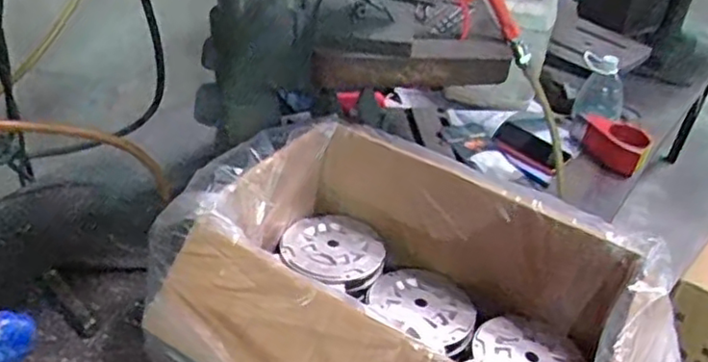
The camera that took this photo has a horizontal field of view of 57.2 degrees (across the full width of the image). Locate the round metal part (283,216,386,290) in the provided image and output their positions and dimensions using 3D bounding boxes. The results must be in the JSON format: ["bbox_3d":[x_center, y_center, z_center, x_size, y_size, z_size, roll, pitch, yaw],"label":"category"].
[{"bbox_3d":[-0.027,0.093,0.874,0.134,0.024,0.122,3,38,-2],"label":"round metal part"}]

